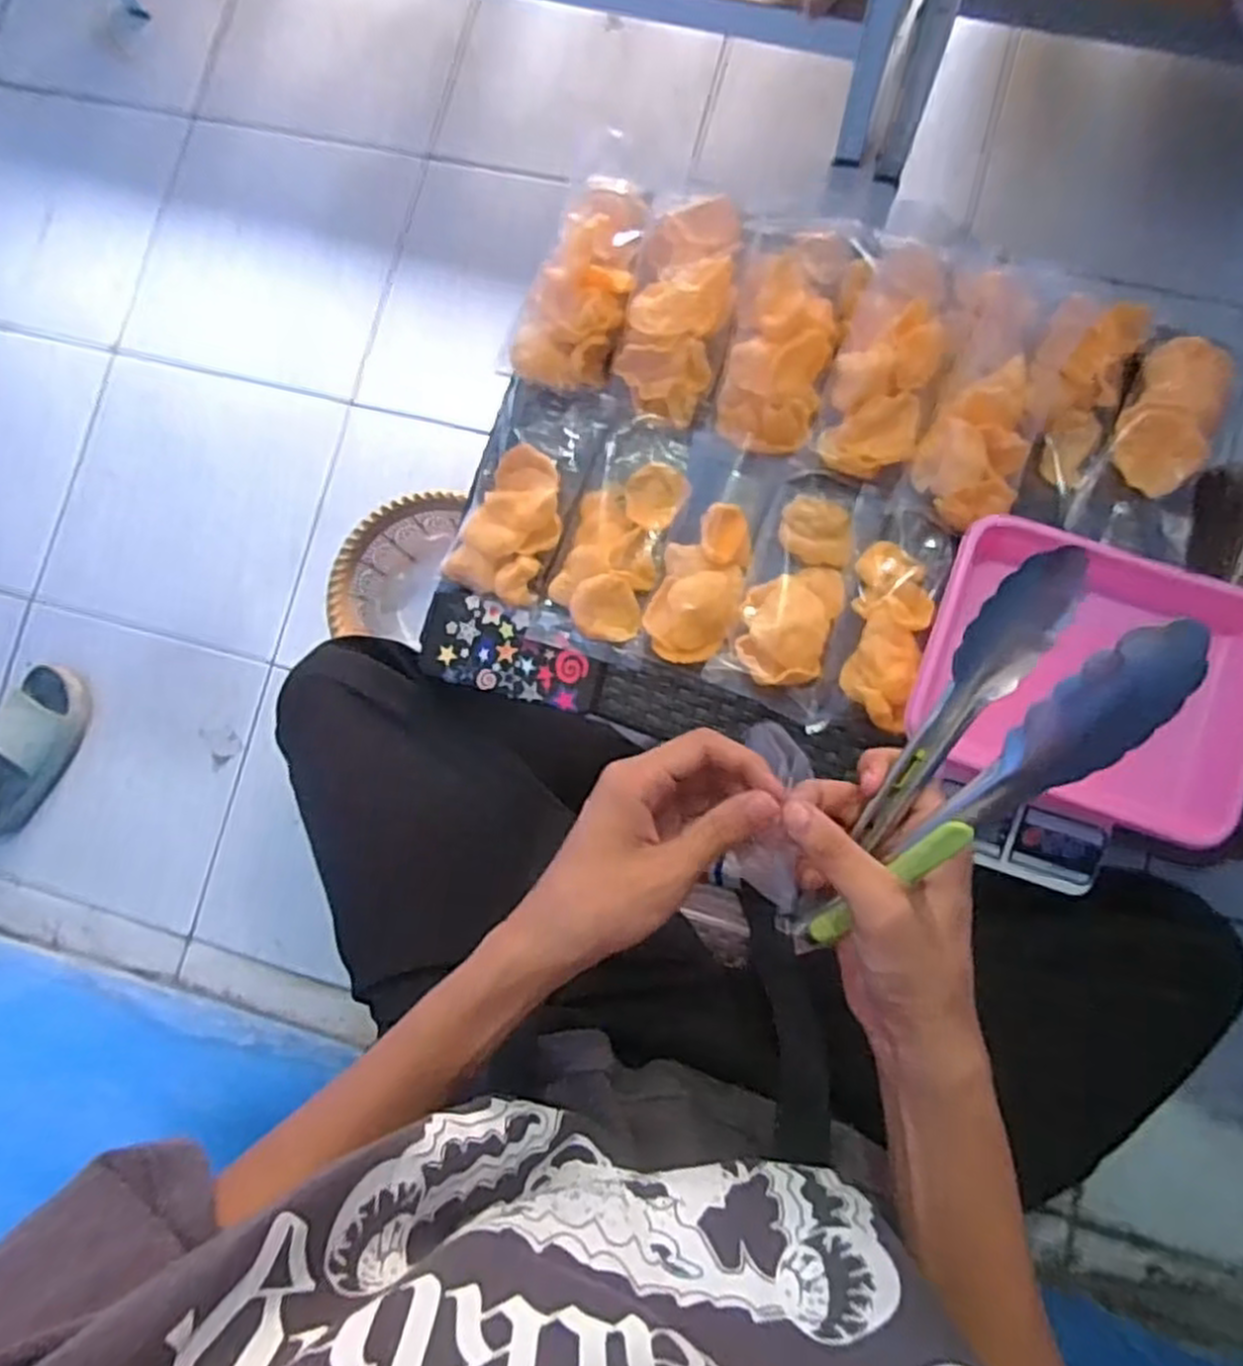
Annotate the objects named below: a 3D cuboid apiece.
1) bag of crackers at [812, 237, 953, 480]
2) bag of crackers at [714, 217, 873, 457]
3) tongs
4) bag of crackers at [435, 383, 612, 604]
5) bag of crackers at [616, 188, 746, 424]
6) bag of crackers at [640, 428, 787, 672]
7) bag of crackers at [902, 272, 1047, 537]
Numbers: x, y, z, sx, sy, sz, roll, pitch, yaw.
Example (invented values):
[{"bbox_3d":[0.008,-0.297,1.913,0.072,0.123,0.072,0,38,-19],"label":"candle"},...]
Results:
[{"bbox_3d":[0.211,-0.260,0.614,0.079,0.049,0.193,15,86,7],"label":"bag of crackers"},{"bbox_3d":[0.132,-0.280,0.631,0.094,0.041,0.198,15,86,7],"label":"bag of crackers"},{"bbox_3d":[0.159,0.037,0.362,0.040,0.109,0.195,26,116,-12],"label":"tongs"},{"bbox_3d":[-0.078,-0.159,0.647,0.083,0.035,0.186,22,86,7],"label":"bag of crackers"},{"bbox_3d":[0.048,-0.305,0.645,0.085,0.054,0.186,15,86,7],"label":"bag of crackers"},{"bbox_3d":[0.068,-0.103,0.636,0.076,0.036,0.187,18,86,7],"label":"bag of crackers"},{"bbox_3d":[0.281,-0.223,0.614,0.082,0.052,0.204,14,85,6],"label":"bag of crackers"}]

